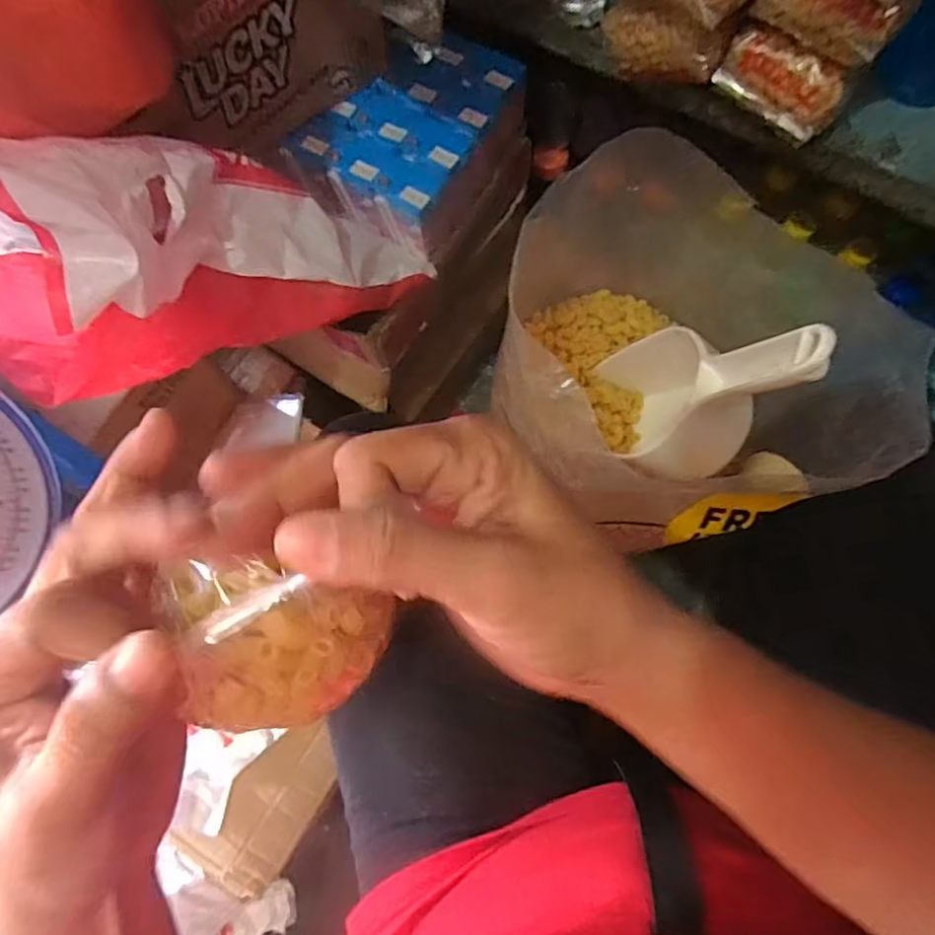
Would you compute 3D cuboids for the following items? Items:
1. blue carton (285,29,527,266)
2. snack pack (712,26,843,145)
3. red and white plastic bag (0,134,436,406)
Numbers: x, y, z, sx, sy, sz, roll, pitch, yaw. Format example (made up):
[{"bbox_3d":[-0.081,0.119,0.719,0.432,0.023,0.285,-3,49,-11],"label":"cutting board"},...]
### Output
[{"bbox_3d":[-0.044,-0.283,0.533,0.131,0.070,0.168,30,77,11],"label":"blue carton"},{"bbox_3d":[0.214,-0.264,0.422,0.081,0.044,0.022,37,78,12],"label":"snack pack"},{"bbox_3d":[-0.176,-0.146,0.430,0.318,0.159,0.126,-20,70,-40],"label":"red and white plastic bag"}]

